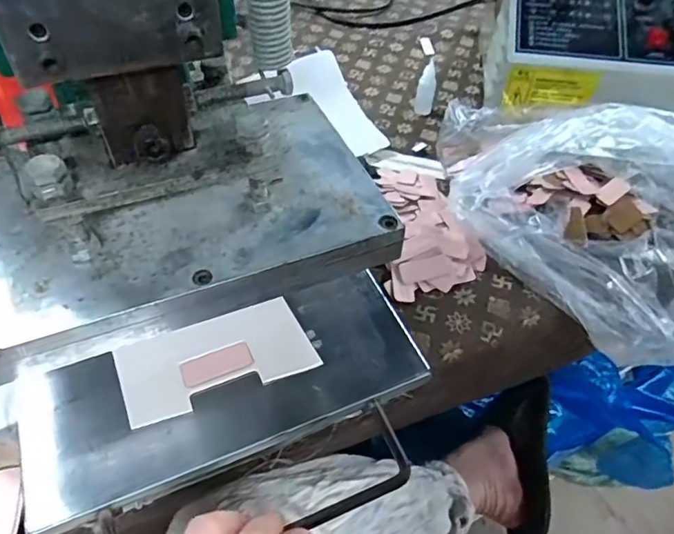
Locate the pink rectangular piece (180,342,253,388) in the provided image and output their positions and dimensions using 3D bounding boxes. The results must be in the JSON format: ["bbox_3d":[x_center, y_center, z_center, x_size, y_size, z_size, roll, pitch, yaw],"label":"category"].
[{"bbox_3d":[-0.089,0.071,0.388,0.050,0.004,0.022,-19,55,-18],"label":"pink rectangular piece"}]

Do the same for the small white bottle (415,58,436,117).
[{"bbox_3d":[0.122,-0.246,0.712,0.024,0.072,0.020,9,52,4],"label":"small white bottle"}]

